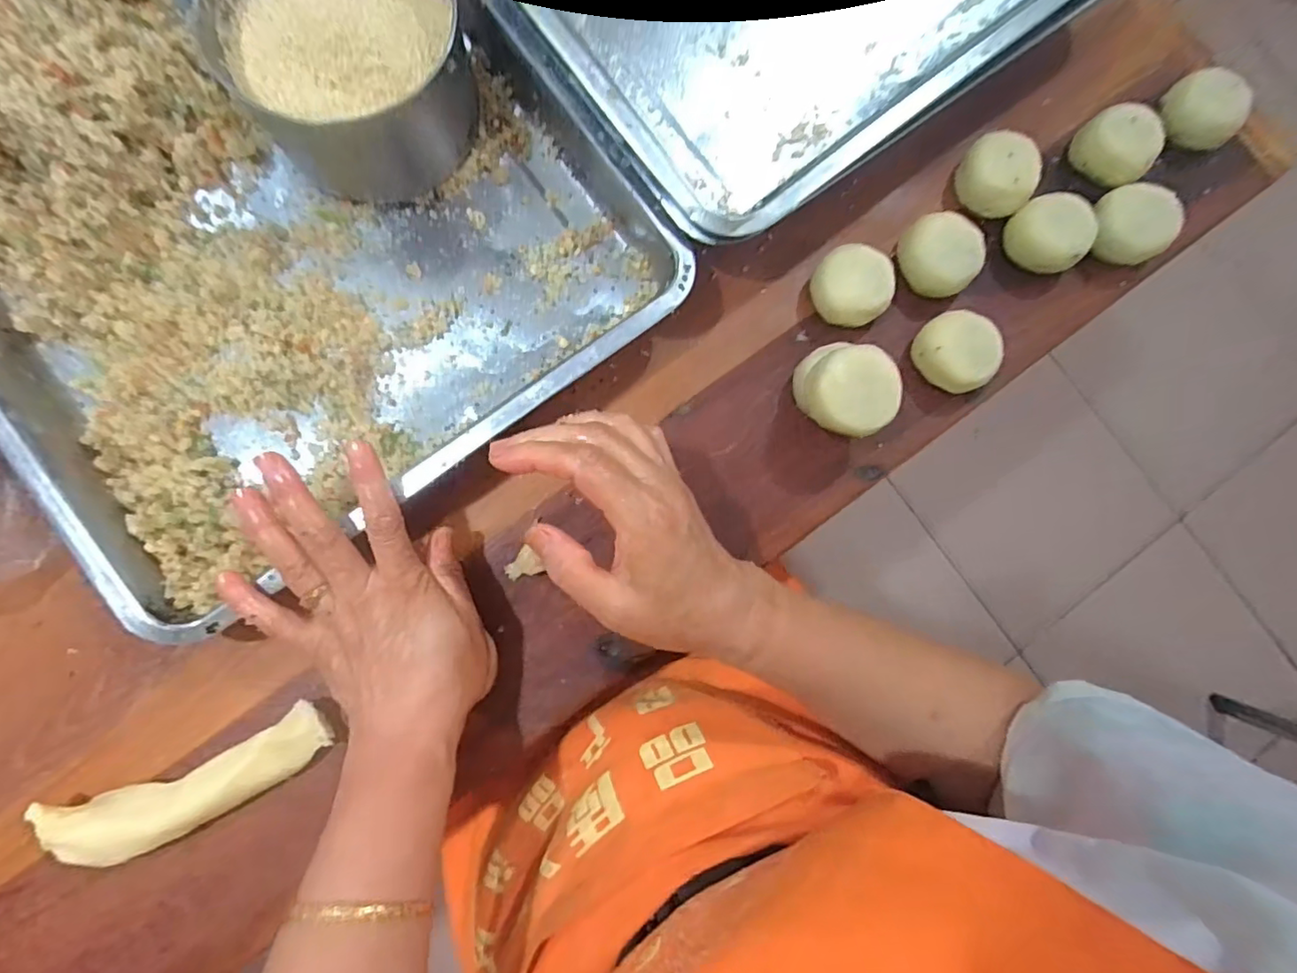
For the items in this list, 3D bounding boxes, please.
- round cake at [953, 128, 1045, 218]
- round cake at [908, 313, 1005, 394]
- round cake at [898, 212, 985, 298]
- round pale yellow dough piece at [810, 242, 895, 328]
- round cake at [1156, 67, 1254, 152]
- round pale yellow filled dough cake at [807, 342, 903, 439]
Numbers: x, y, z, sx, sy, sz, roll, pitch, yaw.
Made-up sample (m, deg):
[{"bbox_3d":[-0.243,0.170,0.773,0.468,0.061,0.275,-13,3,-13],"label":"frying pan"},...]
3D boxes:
[{"bbox_3d":[0.242,-0.216,0.419,0.050,0.030,0.053,0,83,-3],"label":"round cake"},{"bbox_3d":[0.204,-0.089,0.395,0.043,0.031,0.051,-29,86,-6],"label":"round cake"},{"bbox_3d":[0.198,-0.156,0.410,0.051,0.031,0.057,-38,89,-6],"label":"round cake"},{"bbox_3d":[0.136,-0.133,0.400,0.047,0.036,0.045,0,83,-3],"label":"round pale yellow dough piece"},{"bbox_3d":[0.396,-0.268,0.429,0.050,0.036,0.053,0,83,-3],"label":"round cake"},{"bbox_3d":[0.126,-0.059,0.365,0.050,0.024,0.050,0,83,-3],"label":"round pale yellow filled dough cake"}]

